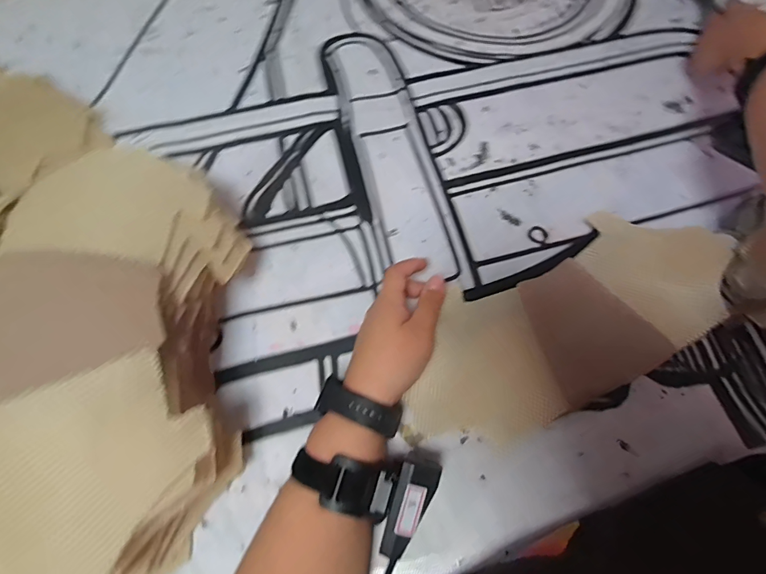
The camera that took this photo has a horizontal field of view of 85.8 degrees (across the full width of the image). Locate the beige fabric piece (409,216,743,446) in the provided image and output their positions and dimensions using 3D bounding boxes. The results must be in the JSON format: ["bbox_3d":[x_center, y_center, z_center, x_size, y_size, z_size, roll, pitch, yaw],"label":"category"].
[{"bbox_3d":[0.168,0.033,0.379,0.332,0.030,0.134,-27,70,-8],"label":"beige fabric piece"}]

